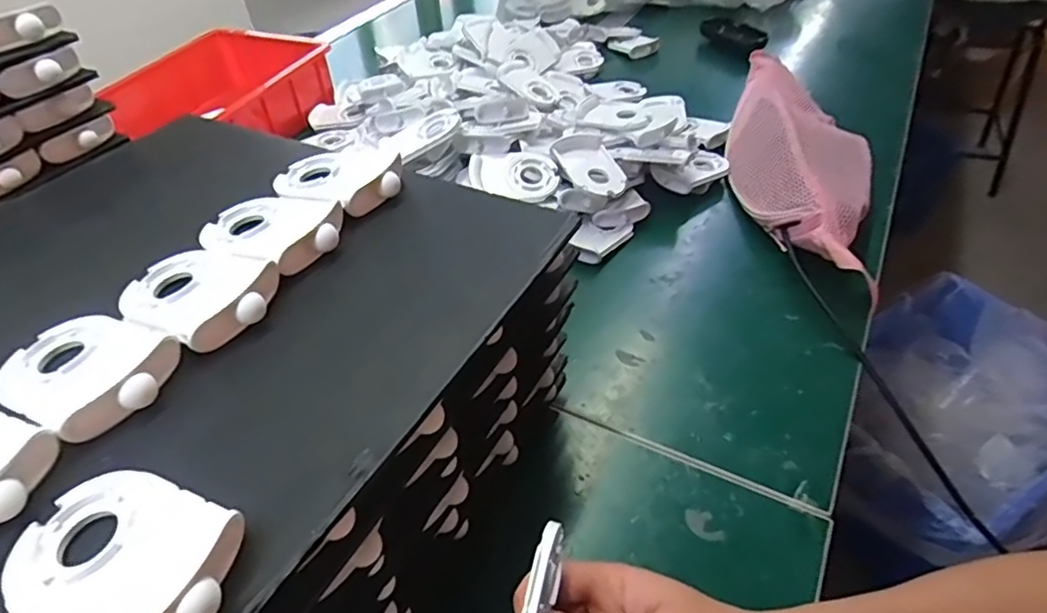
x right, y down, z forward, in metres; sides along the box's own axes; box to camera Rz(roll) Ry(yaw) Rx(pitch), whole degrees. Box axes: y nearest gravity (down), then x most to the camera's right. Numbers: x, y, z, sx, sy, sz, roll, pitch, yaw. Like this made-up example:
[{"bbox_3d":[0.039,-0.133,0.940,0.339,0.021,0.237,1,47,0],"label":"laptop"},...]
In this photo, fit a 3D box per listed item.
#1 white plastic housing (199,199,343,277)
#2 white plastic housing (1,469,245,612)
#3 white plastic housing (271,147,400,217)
[{"bbox_3d":[-0.146,-0.044,0.350,0.084,0.021,0.056,17,48,22],"label":"white plastic housing"},{"bbox_3d":[-0.142,0.087,0.208,0.087,0.013,0.058,16,48,20],"label":"white plastic housing"},{"bbox_3d":[-0.119,-0.083,0.386,0.084,0.023,0.059,16,48,21],"label":"white plastic housing"}]

